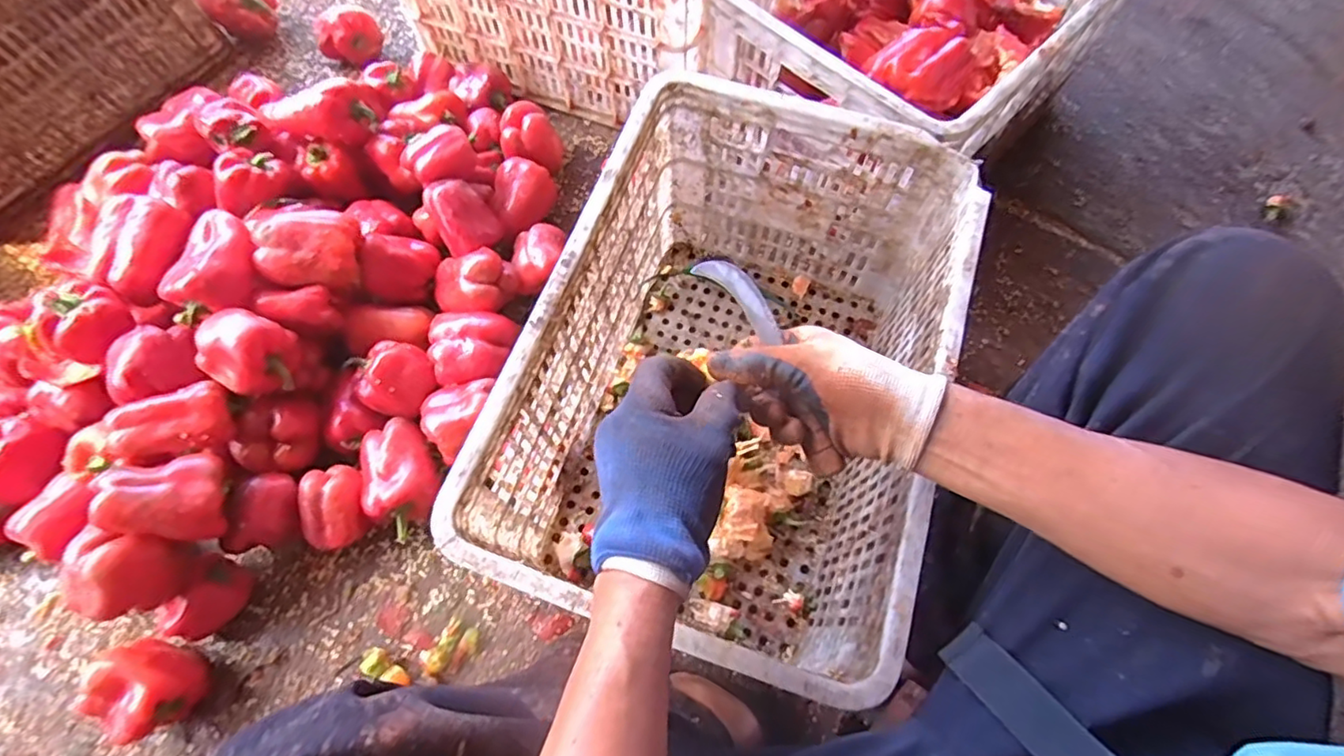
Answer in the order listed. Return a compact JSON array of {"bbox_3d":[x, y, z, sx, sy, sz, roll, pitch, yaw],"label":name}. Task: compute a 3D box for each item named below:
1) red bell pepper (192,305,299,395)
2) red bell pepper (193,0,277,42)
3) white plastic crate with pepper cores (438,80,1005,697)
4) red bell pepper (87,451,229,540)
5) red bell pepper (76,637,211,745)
[{"bbox_3d":[-0.469,-0.028,0.663,0.079,0.067,0.084,14,68,6],"label":"red bell pepper"},{"bbox_3d":[-0.724,-0.631,1.004,0.106,0.086,0.106,-29,70,-12],"label":"red bell pepper"},{"bbox_3d":[0.058,0.009,0.620,0.336,0.282,0.491,17,68,7],"label":"white plastic crate with pepper cores"},{"bbox_3d":[-0.517,0.118,0.619,0.101,0.064,0.086,3,67,1],"label":"red bell pepper"},{"bbox_3d":[-0.549,0.326,0.639,0.086,0.092,0.094,0,67,0],"label":"red bell pepper"}]

